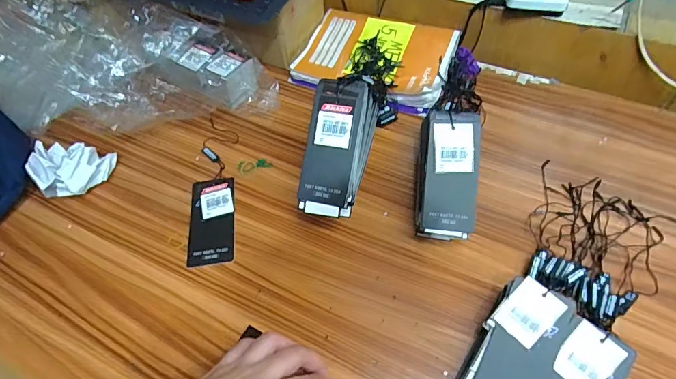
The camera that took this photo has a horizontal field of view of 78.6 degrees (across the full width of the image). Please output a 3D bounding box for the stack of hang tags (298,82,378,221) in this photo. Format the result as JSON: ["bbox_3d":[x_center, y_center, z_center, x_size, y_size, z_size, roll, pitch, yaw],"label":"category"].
[{"bbox_3d":[-0.001,-0.044,0.436,0.058,0.106,0.149,11,57,11],"label":"stack of hang tags"}]

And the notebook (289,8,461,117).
[{"bbox_3d":[0.054,-0.190,0.579,0.203,0.028,0.156,19,59,16],"label":"notebook"}]

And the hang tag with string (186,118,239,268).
[{"bbox_3d":[-0.143,-0.002,0.479,0.050,0.004,0.192,-7,55,-1],"label":"hang tag with string"}]

